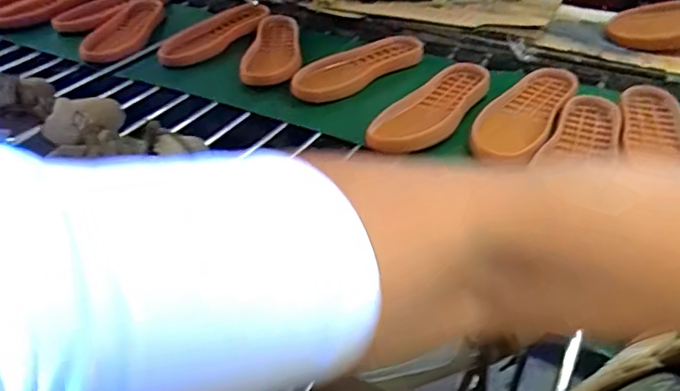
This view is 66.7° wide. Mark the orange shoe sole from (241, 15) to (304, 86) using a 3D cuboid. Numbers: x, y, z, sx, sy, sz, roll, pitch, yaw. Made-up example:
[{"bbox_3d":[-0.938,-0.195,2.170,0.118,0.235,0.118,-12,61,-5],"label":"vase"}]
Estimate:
[{"bbox_3d":[-0.134,-0.295,1.036,0.111,0.040,0.304,-3,40,-2],"label":"orange shoe sole"}]

